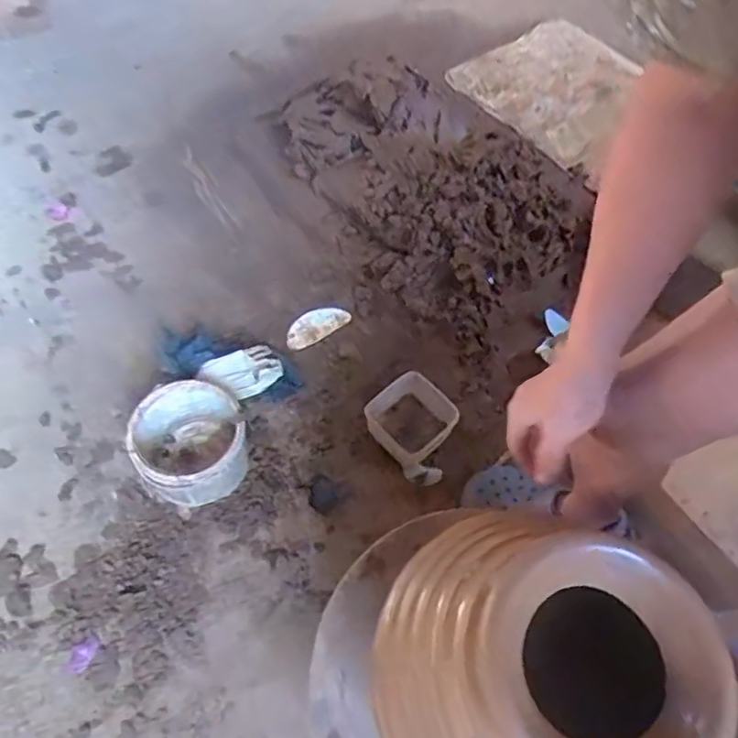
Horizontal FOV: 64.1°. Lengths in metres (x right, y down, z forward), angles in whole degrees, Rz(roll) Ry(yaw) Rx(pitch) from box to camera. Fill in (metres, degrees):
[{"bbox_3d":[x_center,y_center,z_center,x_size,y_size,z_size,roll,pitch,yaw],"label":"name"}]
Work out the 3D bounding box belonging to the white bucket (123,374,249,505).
[{"bbox_3d":[-0.297,0.133,1.018,0.182,0.150,0.192,2,61,-4],"label":"white bucket"}]

